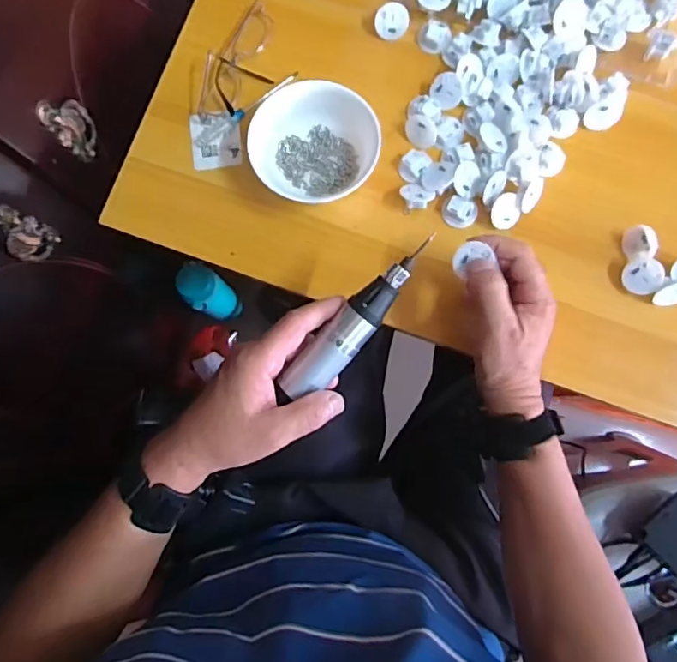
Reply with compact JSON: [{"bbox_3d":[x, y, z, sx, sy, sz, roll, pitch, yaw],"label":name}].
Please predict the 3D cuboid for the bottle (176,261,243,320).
[{"bbox_3d":[-0.203,-0.057,0.851,0.059,0.162,0.060,0,80,1],"label":"bottle"}]

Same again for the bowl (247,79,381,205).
[{"bbox_3d":[-0.021,-0.170,0.498,0.117,0.045,0.113,30,82,5],"label":"bowl"}]

